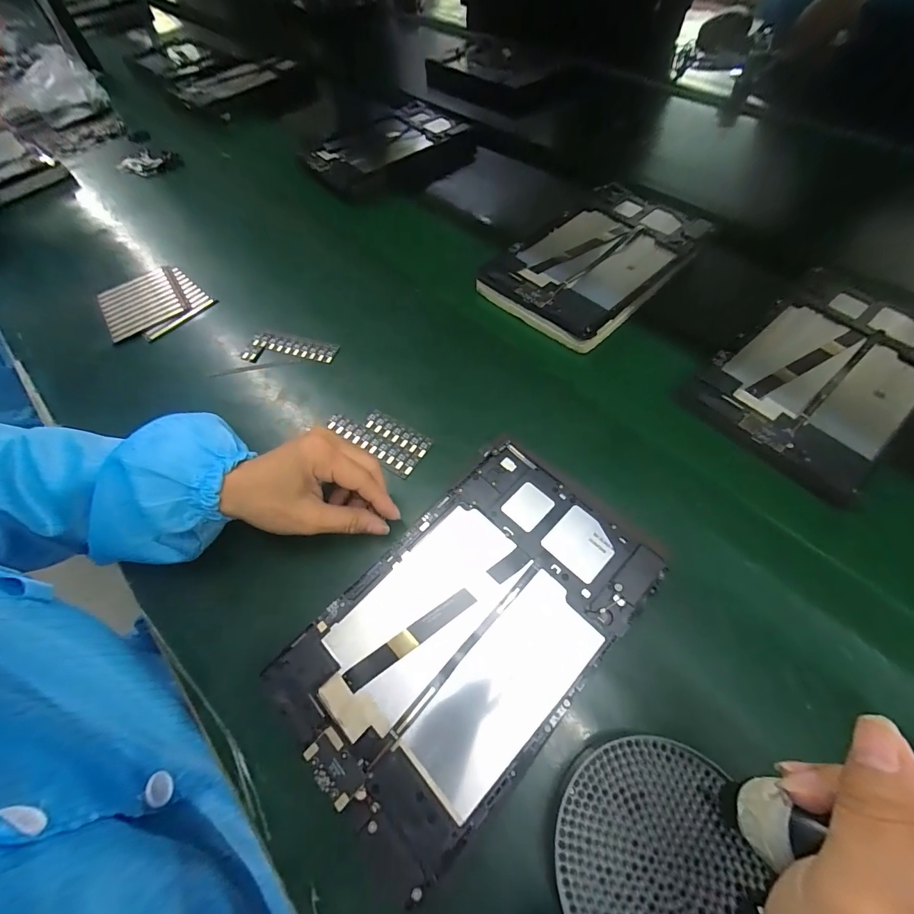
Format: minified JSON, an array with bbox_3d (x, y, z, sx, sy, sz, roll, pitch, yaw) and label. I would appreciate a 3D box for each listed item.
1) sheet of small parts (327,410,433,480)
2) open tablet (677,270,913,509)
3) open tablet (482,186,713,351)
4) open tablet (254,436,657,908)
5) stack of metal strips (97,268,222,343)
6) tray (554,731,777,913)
[{"bbox_3d":[-0.071,-0.020,0.364,0.095,0.005,0.041,32,69,19],"label":"sheet of small parts"},{"bbox_3d":[0.340,-0.082,0.367,0.244,0.010,0.144,-38,66,-15],"label":"open tablet"},{"bbox_3d":[0.163,-0.232,0.459,0.248,0.027,0.152,-42,67,-17],"label":"open tablet"},{"bbox_3d":[0.011,0.107,0.264,0.146,0.006,0.239,40,72,22],"label":"open tablet"},{"bbox_3d":[-0.358,-0.180,0.470,0.109,0.023,0.092,-37,65,-15],"label":"stack of metal strips"},{"bbox_3d":[0.108,0.216,0.220,0.102,0.009,0.101,-2,62,3],"label":"tray"}]

